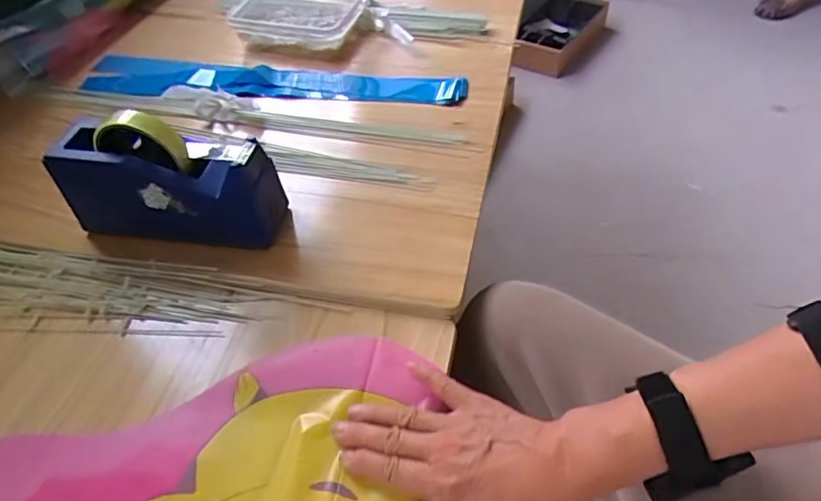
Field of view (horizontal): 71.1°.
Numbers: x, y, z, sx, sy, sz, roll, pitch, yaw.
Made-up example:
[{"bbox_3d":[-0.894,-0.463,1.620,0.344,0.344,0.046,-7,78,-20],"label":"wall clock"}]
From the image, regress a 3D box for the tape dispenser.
[{"bbox_3d":[-0.234,-0.069,0.558,0.204,0.122,0.069,4,50,7],"label":"tape dispenser"}]

